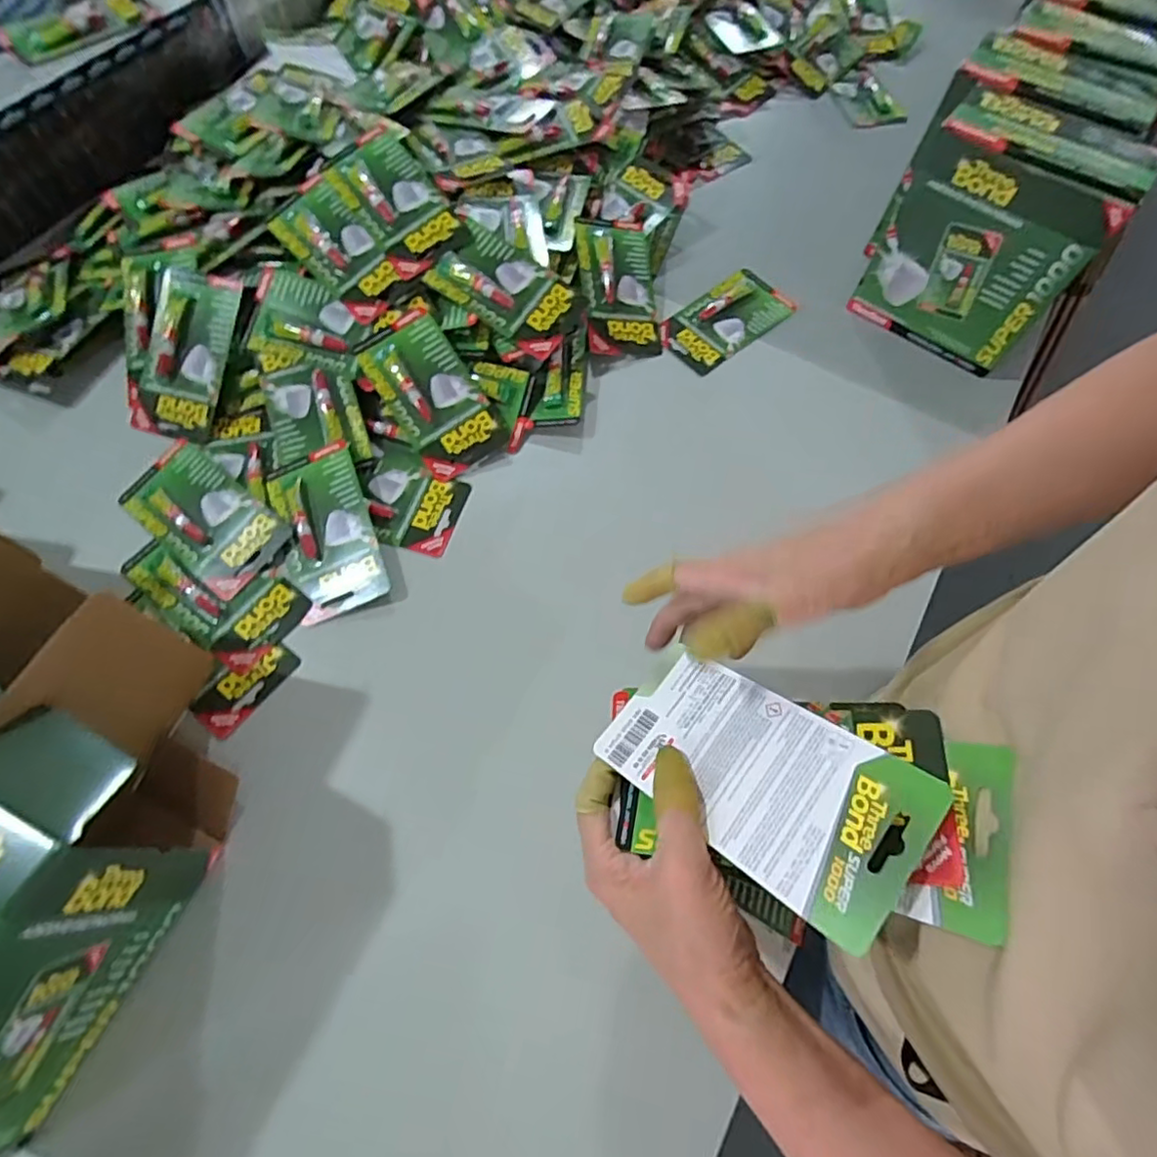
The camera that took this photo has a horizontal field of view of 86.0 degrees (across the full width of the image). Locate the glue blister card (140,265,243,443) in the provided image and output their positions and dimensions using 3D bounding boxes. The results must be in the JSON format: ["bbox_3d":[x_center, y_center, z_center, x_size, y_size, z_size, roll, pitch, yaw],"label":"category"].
[{"bbox_3d":[-0.396,-0.225,0.621,0.089,0.015,0.162,15,93,3],"label":"glue blister card"}]

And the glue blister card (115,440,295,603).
[{"bbox_3d":[-0.349,-0.060,0.576,0.161,0.016,0.085,37,70,14],"label":"glue blister card"}]

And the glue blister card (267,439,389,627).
[{"bbox_3d":[-0.233,-0.046,0.570,0.083,0.025,0.160,-19,67,-10],"label":"glue blister card"}]

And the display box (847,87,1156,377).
[{"bbox_3d":[0.403,-0.344,0.623,0.180,0.195,0.101,33,69,13],"label":"display box"}]

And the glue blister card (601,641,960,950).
[{"bbox_3d":[0.096,0.103,0.333,0.163,0.025,0.092,26,73,42],"label":"glue blister card"}]

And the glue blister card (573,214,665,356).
[{"bbox_3d":[0.045,-0.320,0.687,0.091,0.013,0.156,1,81,-19],"label":"glue blister card"}]

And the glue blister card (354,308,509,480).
[{"bbox_3d":[-0.145,-0.182,0.616,0.085,0.012,0.156,-35,89,-3],"label":"glue blister card"}]

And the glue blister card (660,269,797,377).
[{"bbox_3d":[0.164,-0.297,0.708,0.156,0.015,0.087,-38,72,-17],"label":"glue blister card"}]

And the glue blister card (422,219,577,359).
[{"bbox_3d":[-0.075,-0.296,0.625,0.135,0.019,0.084,34,83,-1],"label":"glue blister card"}]

